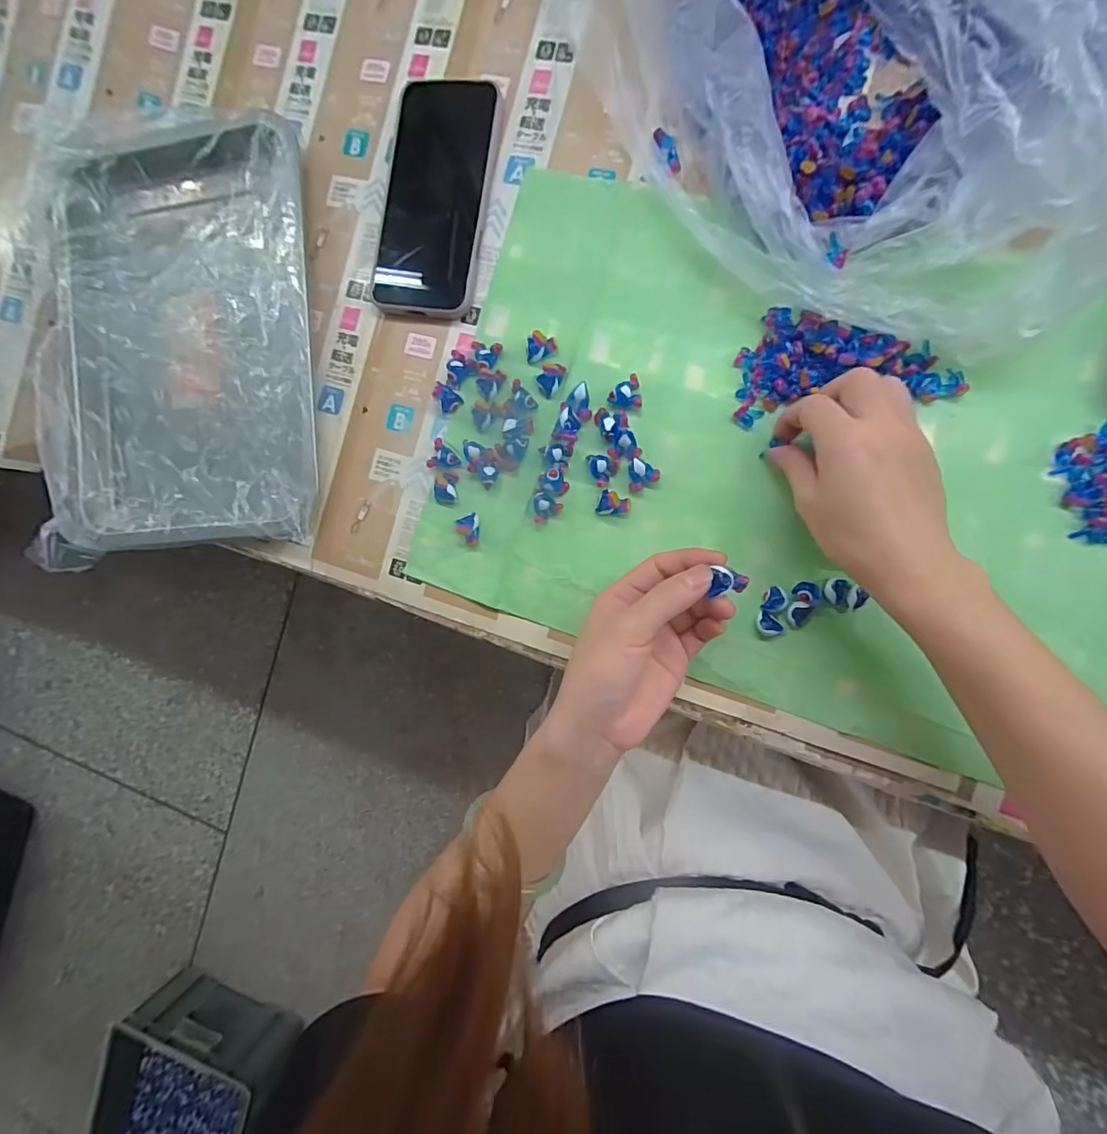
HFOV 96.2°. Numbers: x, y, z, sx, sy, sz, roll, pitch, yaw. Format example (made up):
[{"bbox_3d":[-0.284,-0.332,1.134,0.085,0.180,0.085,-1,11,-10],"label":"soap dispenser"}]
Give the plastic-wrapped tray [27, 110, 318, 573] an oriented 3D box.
[{"bbox_3d":[-0.284,-0.171,0.373,0.222,0.029,0.310,-4,89,10],"label":"plastic-wrapped tray"}]

